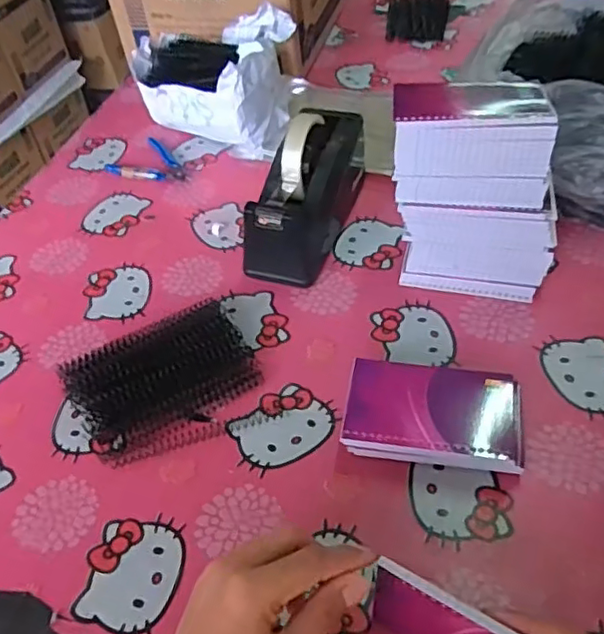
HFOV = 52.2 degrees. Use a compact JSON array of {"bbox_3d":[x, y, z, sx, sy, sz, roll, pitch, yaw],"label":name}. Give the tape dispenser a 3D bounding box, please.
[{"bbox_3d":[0.006,-0.136,0.655,0.070,0.116,0.204,15,50,20],"label":"tape dispenser"}]

